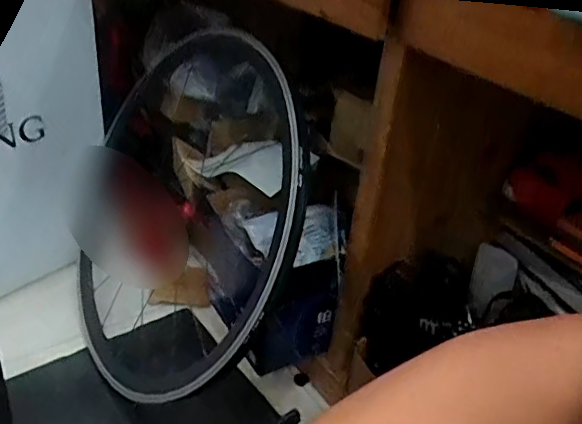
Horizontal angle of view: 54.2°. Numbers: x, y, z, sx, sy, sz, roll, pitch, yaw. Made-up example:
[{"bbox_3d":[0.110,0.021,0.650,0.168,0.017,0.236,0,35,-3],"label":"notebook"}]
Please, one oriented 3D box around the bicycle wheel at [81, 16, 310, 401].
[{"bbox_3d":[-0.190,-0.005,1.004,0.125,0.636,0.645,17,-20,-41],"label":"bicycle wheel"}]

